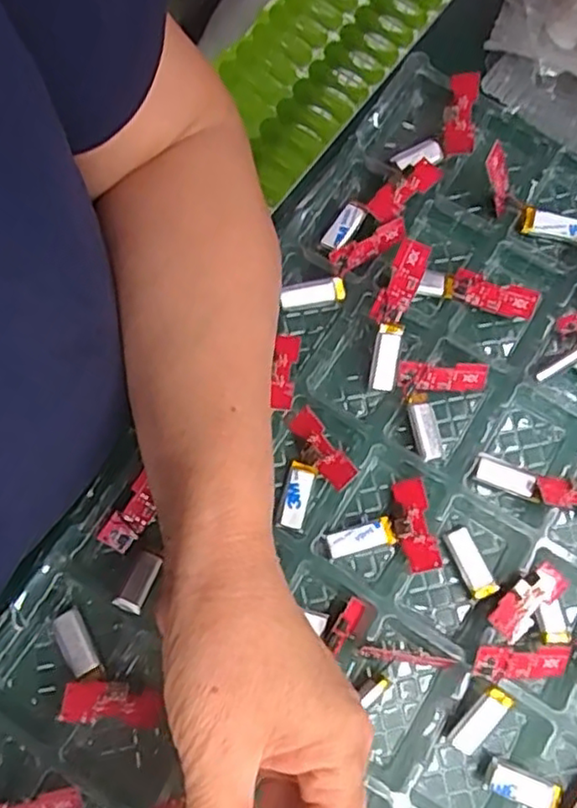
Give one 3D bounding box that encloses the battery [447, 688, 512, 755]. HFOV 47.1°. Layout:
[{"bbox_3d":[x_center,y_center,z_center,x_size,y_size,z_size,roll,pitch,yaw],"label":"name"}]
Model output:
[{"bbox_3d":[0.085,0.141,0.293,0.012,0.005,0.035,37,104,9],"label":"battery"}]

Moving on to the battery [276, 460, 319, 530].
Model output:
[{"bbox_3d":[0.004,0.044,0.322,0.014,0.005,0.032,17,74,3],"label":"battery"}]

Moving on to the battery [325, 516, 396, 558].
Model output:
[{"bbox_3d":[0.034,0.064,0.318,0.033,0.005,0.013,-11,75,-4],"label":"battery"}]

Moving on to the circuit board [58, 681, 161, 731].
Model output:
[{"bbox_3d":[-0.078,0.133,0.293,0.043,0.004,0.017,20,56,-26],"label":"circuit board"}]

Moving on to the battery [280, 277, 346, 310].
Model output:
[{"bbox_3d":[0.013,-0.057,0.343,0.033,0.014,0.010,-9,74,9],"label":"battery"}]

